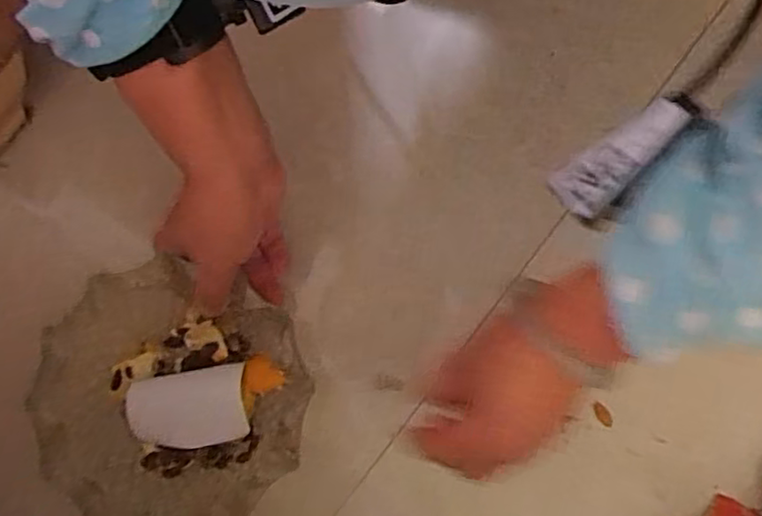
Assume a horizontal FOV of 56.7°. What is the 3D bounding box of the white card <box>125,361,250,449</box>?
[{"bbox_3d":[-0.126,0.099,0.460,0.072,0.009,0.049,-9,92,-12],"label":"white card"}]

